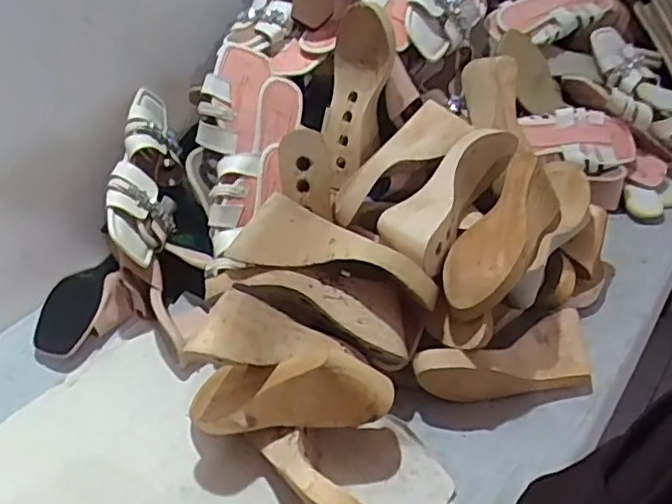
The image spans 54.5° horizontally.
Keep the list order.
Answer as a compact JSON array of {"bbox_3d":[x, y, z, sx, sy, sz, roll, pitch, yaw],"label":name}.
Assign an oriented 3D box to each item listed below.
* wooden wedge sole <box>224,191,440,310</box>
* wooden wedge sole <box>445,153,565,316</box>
[{"bbox_3d":[0.005,-0.001,0.704,0.226,0.053,0.065,16,42,1],"label":"wooden wedge sole"},{"bbox_3d":[0.193,-0.024,0.740,0.078,0.091,0.228,23,60,27],"label":"wooden wedge sole"}]

